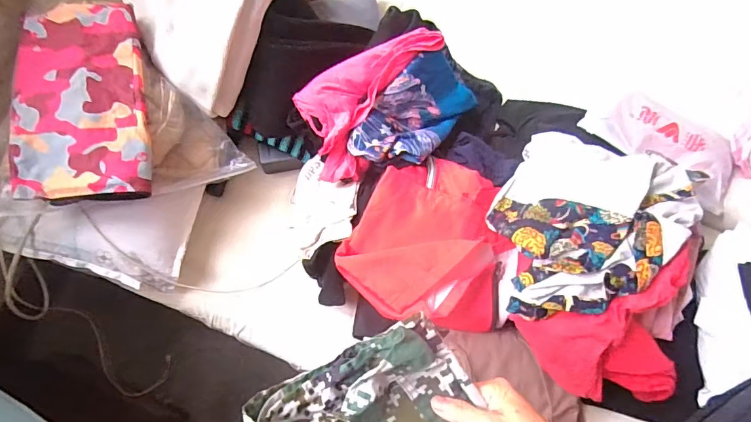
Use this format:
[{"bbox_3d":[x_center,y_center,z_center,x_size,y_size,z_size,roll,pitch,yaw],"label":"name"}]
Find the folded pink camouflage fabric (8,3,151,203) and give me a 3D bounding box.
[{"bbox_3d":[-0.450,-0.170,0.678,0.190,0.063,0.310,-5,72,-2],"label":"folded pink camouflage fabric"}]

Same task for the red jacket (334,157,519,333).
[{"bbox_3d":[0.084,0.044,0.676,0.262,0.081,0.258,9,72,3],"label":"red jacket"}]

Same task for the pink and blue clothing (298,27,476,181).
[{"bbox_3d":[0.040,-0.164,0.729,0.307,0.108,0.196,-21,73,-7],"label":"pink and blue clothing"}]

